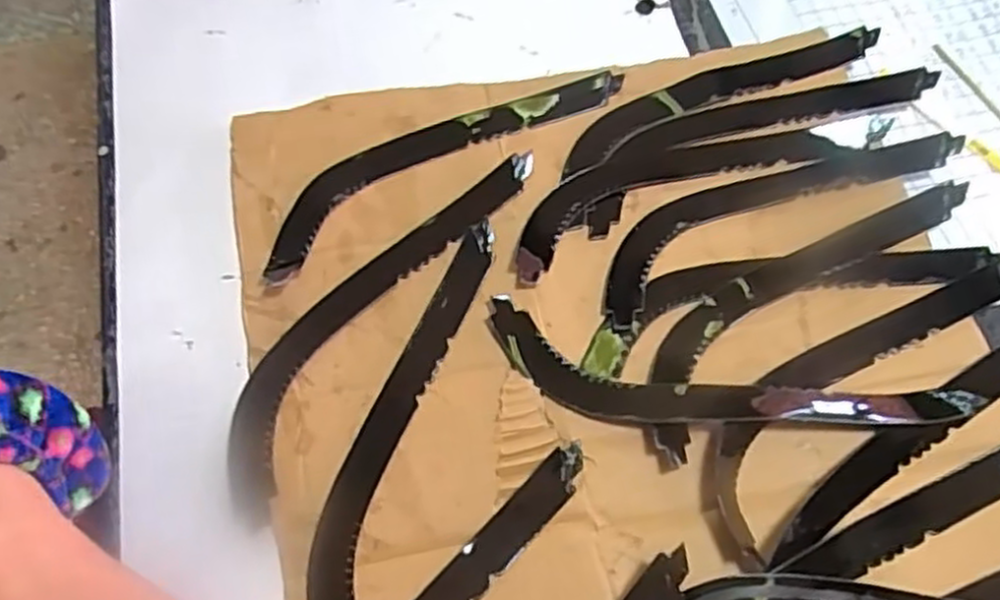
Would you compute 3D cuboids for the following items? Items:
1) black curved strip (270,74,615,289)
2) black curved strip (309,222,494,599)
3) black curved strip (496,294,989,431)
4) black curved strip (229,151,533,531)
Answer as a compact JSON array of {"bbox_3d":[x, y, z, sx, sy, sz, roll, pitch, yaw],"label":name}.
[{"bbox_3d":[-0.031,-0.077,0.391,0.211,0.006,0.043,-32,71,-16],"label":"black curved strip"},{"bbox_3d":[-0.044,0.058,0.327,0.043,0.009,0.210,10,65,2],"label":"black curved strip"},{"bbox_3d":[0.102,0.038,0.339,0.215,0.010,0.047,9,65,1],"label":"black curved strip"},{"bbox_3d":[-0.059,0.002,0.355,0.045,0.007,0.213,31,67,11],"label":"black curved strip"}]

